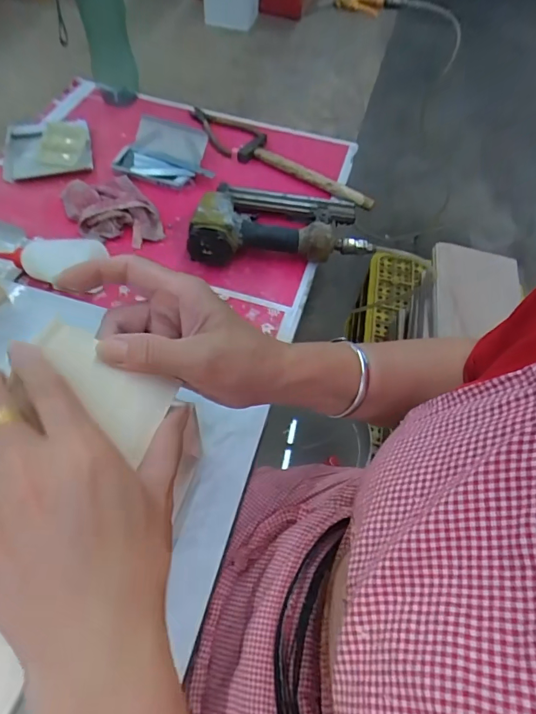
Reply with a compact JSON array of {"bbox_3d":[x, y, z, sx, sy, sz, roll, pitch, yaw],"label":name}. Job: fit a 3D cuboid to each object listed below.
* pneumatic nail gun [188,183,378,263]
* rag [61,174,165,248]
[{"bbox_3d":[0.015,-0.198,0.626,0.245,0.069,0.142,-1,57,-6],"label":"pneumatic nail gun"},{"bbox_3d":[-0.232,-0.225,0.645,0.111,0.029,0.166,-30,65,-22],"label":"rag"}]

